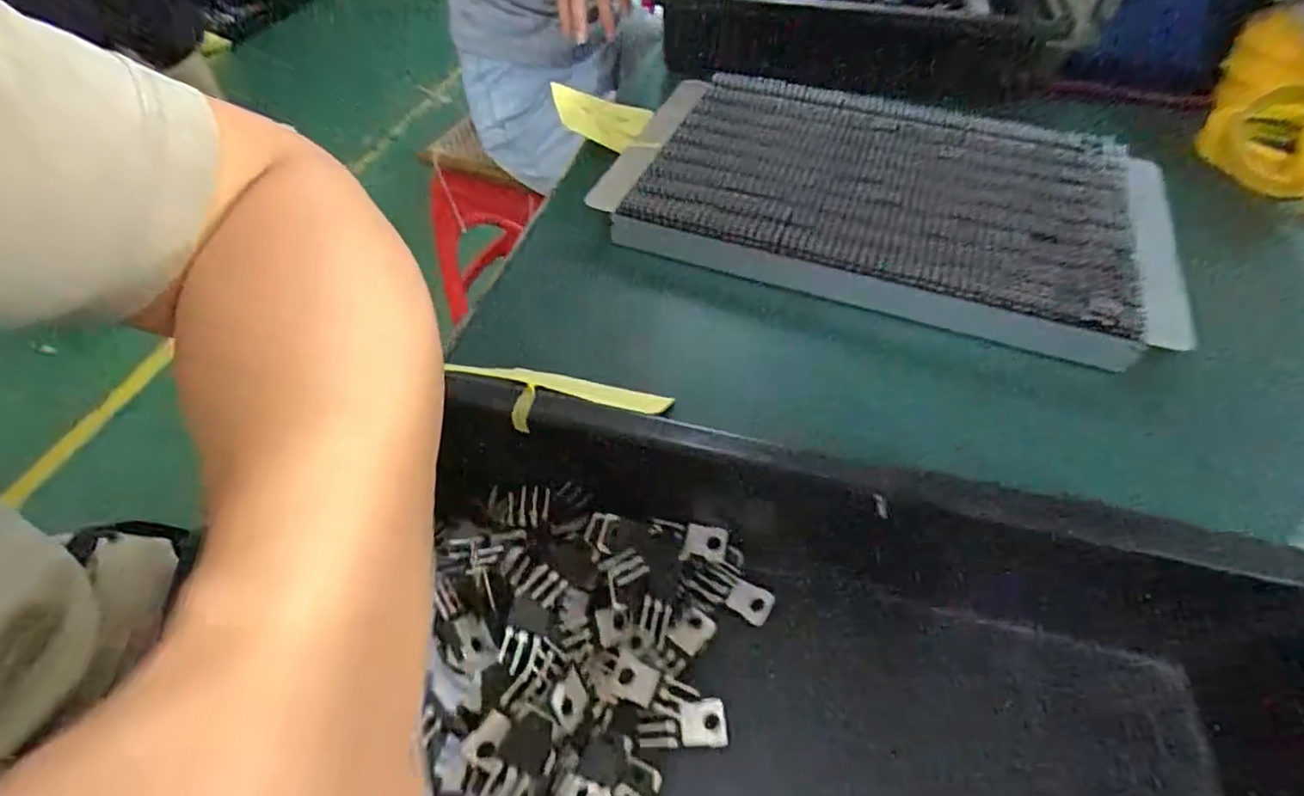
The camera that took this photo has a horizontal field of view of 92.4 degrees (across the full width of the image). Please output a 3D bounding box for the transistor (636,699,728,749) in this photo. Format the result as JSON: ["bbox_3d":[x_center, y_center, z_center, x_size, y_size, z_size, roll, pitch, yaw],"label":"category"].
[{"bbox_3d":[0.012,0.125,0.241,0.034,0.004,0.016,-2,51,-2],"label":"transistor"}]

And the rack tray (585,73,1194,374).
[{"bbox_3d":[0.163,-0.152,0.458,0.368,0.037,0.218,18,55,13],"label":"rack tray"}]

